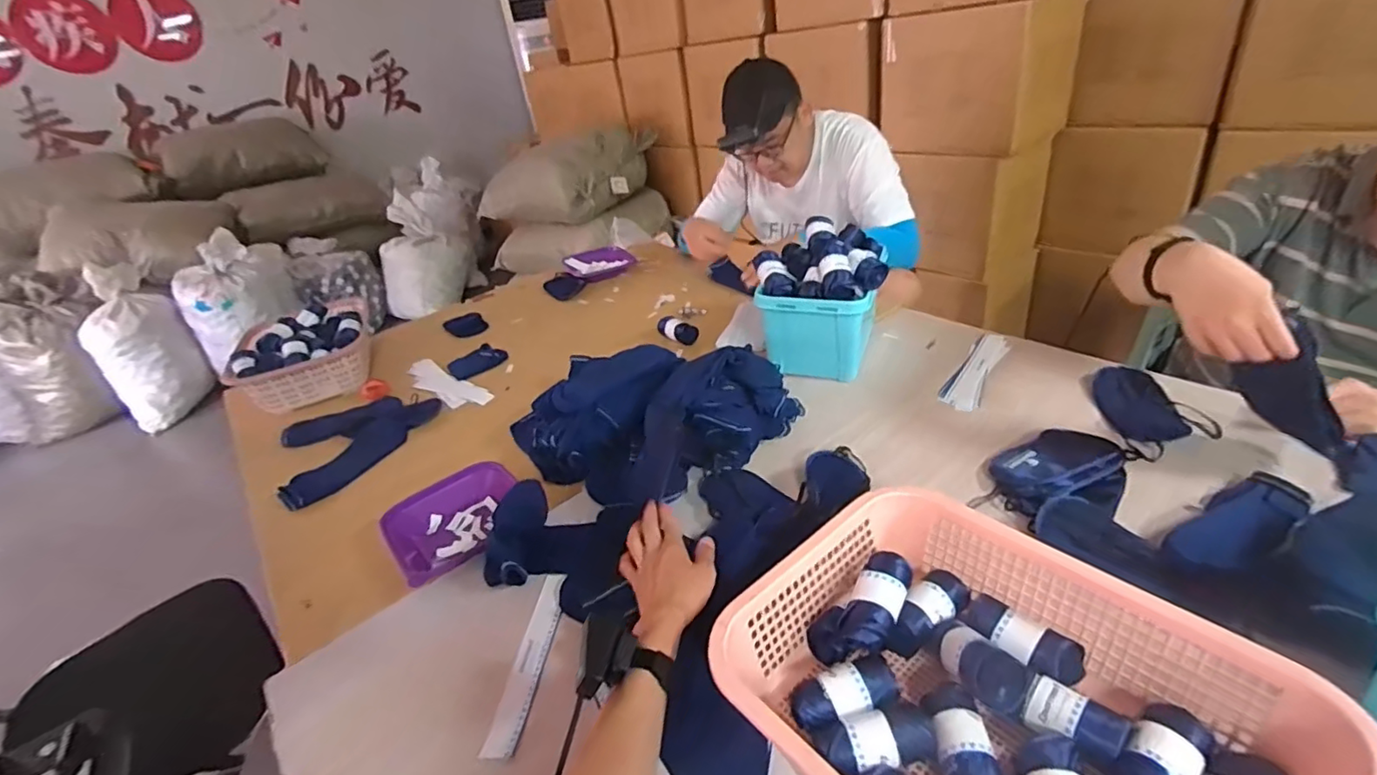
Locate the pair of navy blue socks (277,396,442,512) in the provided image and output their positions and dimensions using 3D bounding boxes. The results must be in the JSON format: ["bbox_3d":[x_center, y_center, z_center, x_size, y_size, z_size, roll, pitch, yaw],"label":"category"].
[{"bbox_3d":[-0.607,0.085,1.121,0.276,0.026,0.316,-26,34,-24],"label":"pair of navy blue socks"}]

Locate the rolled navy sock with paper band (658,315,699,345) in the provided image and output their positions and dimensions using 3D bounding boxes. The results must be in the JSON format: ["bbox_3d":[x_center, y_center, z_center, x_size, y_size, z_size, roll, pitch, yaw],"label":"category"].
[{"bbox_3d":[-0.026,-0.118,1.243,0.051,0.045,0.083,-29,35,-28],"label":"rolled navy sock with paper band"}]

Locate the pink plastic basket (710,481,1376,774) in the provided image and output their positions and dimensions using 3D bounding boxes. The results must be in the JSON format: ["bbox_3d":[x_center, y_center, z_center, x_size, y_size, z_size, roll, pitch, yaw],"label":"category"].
[{"bbox_3d":[0.239,0.262,0.476,0.298,0.110,0.390,-30,35,-29],"label":"pink plastic basket"}]

